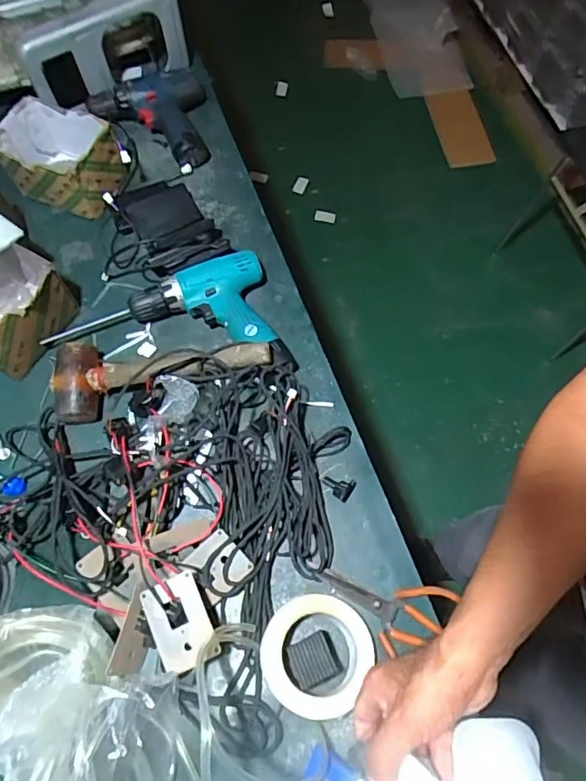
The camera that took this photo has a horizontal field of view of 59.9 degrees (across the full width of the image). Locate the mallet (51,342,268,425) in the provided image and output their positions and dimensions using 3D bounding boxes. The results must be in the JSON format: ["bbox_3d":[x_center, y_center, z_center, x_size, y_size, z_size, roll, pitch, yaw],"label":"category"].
[{"bbox_3d":[-0.169,-0.036,0.643,0.272,0.071,0.099,-13,69,-4],"label":"mallet"}]

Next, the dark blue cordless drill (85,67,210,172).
[{"bbox_3d":[-0.227,-0.418,0.800,0.176,0.081,0.153,-6,68,-2],"label":"dark blue cordless drill"}]

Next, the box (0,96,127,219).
[{"bbox_3d":[-0.336,-0.335,0.744,0.150,0.090,0.109,19,70,8],"label":"box"}]

